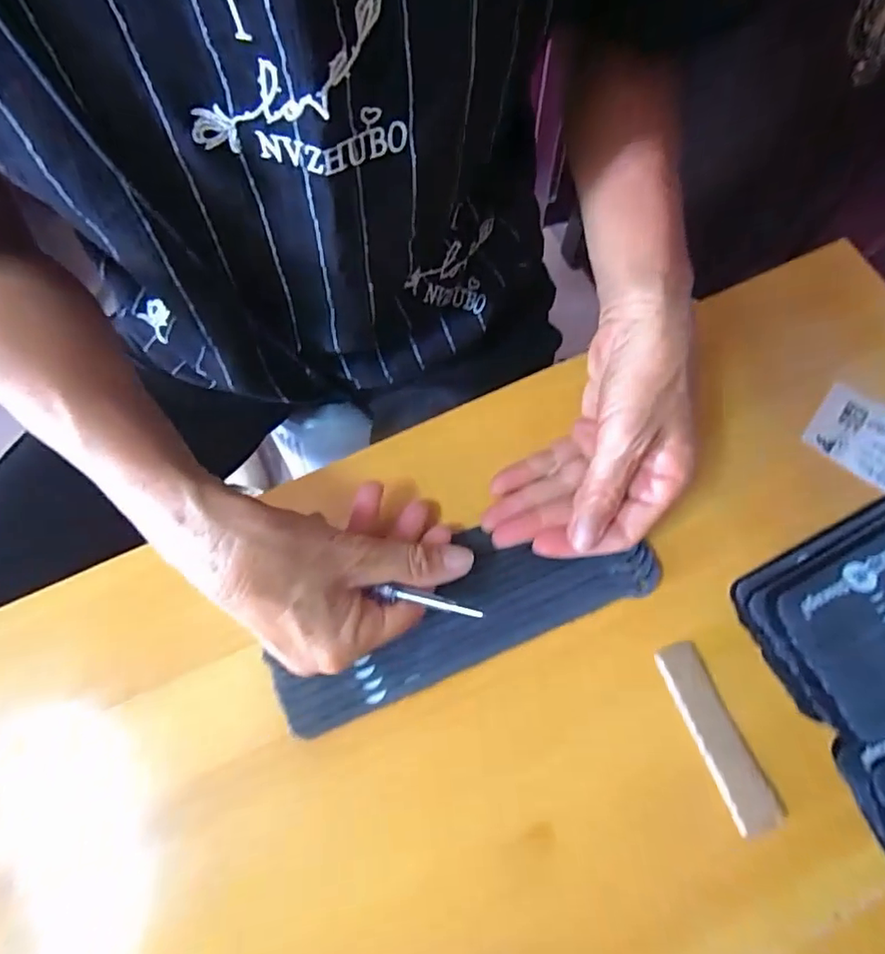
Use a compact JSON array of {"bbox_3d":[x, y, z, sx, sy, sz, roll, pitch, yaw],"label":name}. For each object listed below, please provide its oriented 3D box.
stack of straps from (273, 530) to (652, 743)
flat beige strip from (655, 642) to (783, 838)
[{"bbox_3d":[0.009,0.068,0.291,0.200,0.013,0.061,-23,72,-7],"label":"stack of straps"},{"bbox_3d":[0.132,0.124,0.268,0.019,0.006,0.086,-20,71,-6],"label":"flat beige strip"}]

